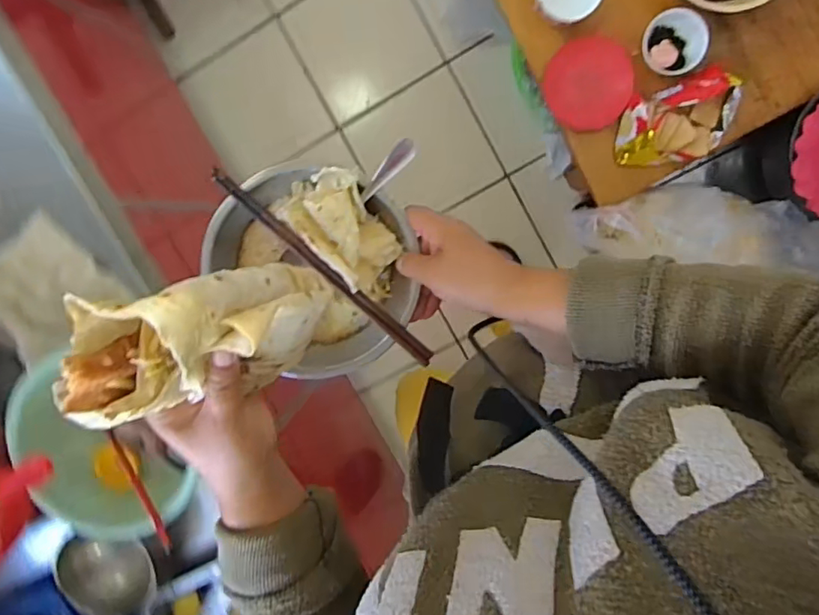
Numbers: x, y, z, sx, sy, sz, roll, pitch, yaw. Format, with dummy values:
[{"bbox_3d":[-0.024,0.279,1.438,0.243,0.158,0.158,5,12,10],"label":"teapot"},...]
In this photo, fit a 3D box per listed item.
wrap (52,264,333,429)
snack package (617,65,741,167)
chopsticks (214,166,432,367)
[{"bbox_3d":[-0.111,0.020,0.348,0.061,0.177,0.081,-1,99,32],"label":"wrap"},{"bbox_3d":[0.452,-0.315,0.946,0.191,0.048,0.146,-5,110,3],"label":"snack package"},{"bbox_3d":[-0.074,-0.033,0.497,0.244,0.015,0.014,42,93,-7],"label":"chopsticks"}]

